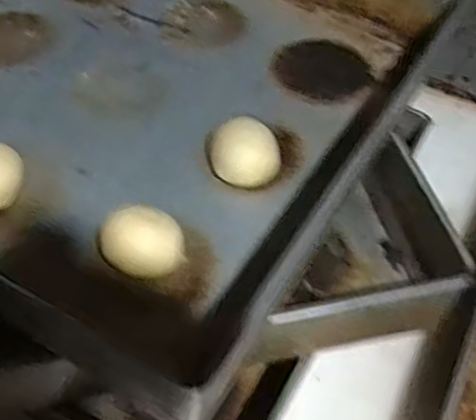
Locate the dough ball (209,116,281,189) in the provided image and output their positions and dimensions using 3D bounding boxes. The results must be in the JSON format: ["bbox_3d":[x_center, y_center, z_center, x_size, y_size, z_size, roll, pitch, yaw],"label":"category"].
[{"bbox_3d":[0.005,-0.039,0.437,0.047,0.029,0.041,8,49,1],"label":"dough ball"}]

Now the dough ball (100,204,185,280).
[{"bbox_3d":[-0.056,0.020,0.379,0.045,0.029,0.037,10,49,2],"label":"dough ball"}]

